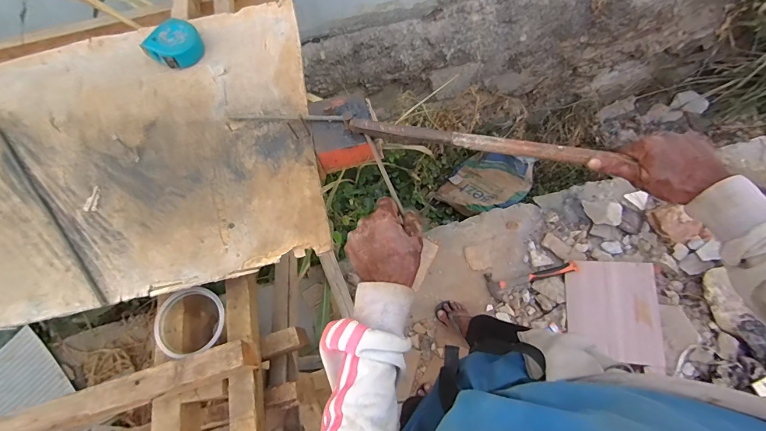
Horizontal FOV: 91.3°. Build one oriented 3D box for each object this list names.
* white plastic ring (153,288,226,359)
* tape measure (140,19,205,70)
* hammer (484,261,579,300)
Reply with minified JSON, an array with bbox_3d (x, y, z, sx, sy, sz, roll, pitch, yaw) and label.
[{"bbox_3d":[-0.263,0.144,0.504,0.100,0.020,0.090,-8,66,-1],"label":"white plastic ring"},{"bbox_3d":[-0.357,-0.296,0.647,0.080,0.042,0.075,-1,67,2],"label":"tape measure"},{"bbox_3d":[0.569,0.239,1.439,0.335,0.042,0.106,-16,66,9],"label":"hammer"}]

